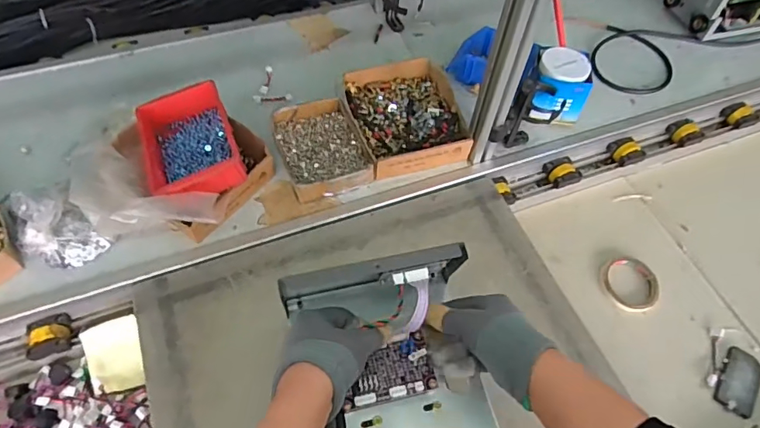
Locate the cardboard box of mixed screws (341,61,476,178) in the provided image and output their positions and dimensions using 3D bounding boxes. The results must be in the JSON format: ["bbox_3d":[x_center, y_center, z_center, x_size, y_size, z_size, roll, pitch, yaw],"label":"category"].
[{"bbox_3d":[0.043,-0.181,0.918,0.196,0.055,0.251,-13,59,-12],"label":"cardboard box of mixed screws"}]

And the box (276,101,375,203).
[{"bbox_3d":[-0.106,-0.114,0.866,0.139,0.046,0.200,-18,60,-15],"label":"box"}]

